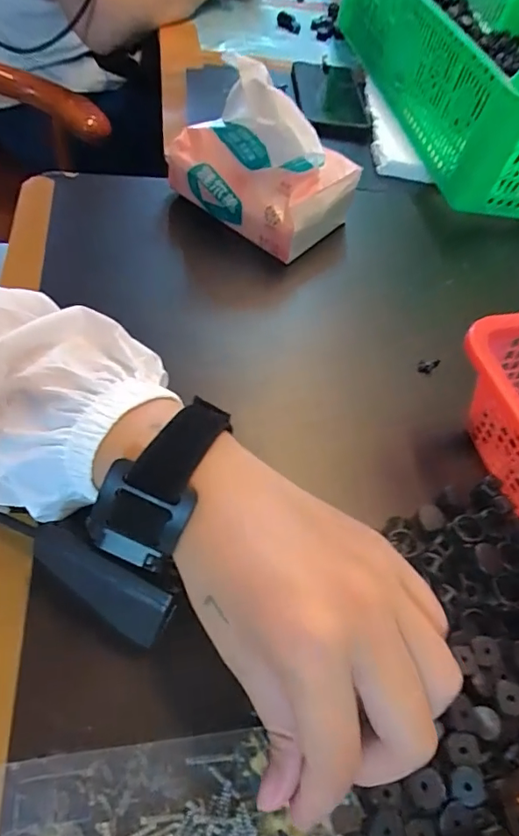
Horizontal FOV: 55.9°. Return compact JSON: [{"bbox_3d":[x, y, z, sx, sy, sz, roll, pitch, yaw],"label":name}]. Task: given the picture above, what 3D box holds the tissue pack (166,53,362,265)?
[{"bbox_3d":[0.003,-0.211,0.407,0.135,0.113,0.096,38,58,16],"label":"tissue pack"}]

